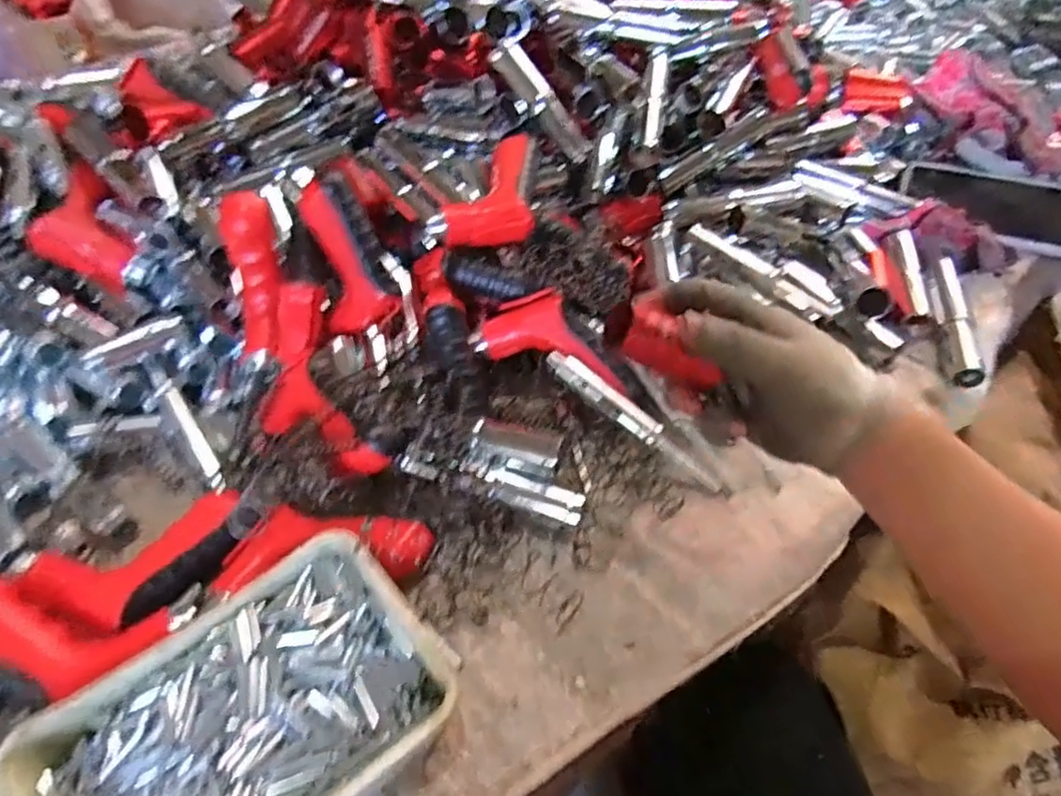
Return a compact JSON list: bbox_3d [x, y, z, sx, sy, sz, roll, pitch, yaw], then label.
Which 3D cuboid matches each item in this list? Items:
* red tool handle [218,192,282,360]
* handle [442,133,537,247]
[{"bbox_3d":[-0.214,-0.096,0.503,0.027,0.122,0.029,3,22,6],"label":"red tool handle"},{"bbox_3d":[-0.031,-0.177,0.545,0.068,0.032,0.120,1,48,2],"label":"handle"}]

